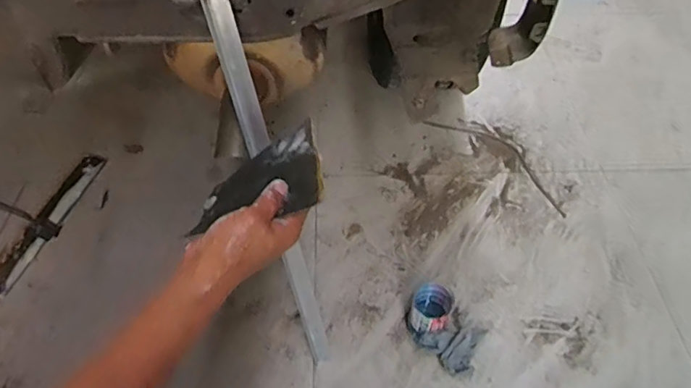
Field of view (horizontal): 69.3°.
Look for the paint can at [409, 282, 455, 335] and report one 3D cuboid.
[{"bbox_3d":[0.137,0.191,0.805,0.065,0.079,0.075,21,56,14],"label":"paint can"}]

